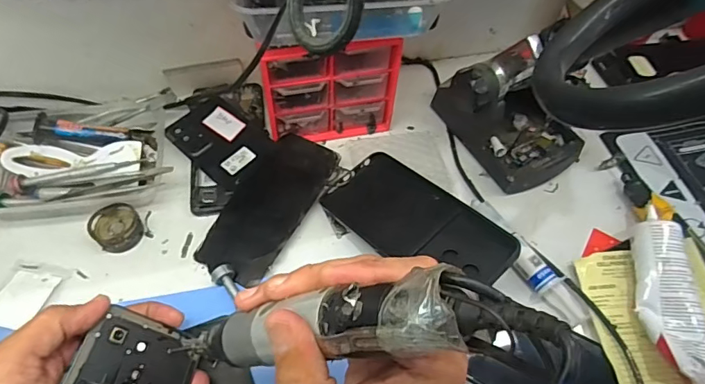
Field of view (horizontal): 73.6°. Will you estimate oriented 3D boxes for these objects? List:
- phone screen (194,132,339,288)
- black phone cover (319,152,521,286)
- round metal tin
[{"bbox_3d":[-0.075,0.007,0.435,0.068,0.009,0.151,26,59,12],"label":"phone screen"},{"bbox_3d":[0.054,0.025,0.407,0.080,0.010,0.171,-46,52,-11],"label":"black phone cover"},{"bbox_3d":[-0.209,0.029,0.416,0.038,0.021,0.042,-28,64,-20],"label":"round metal tin"}]

